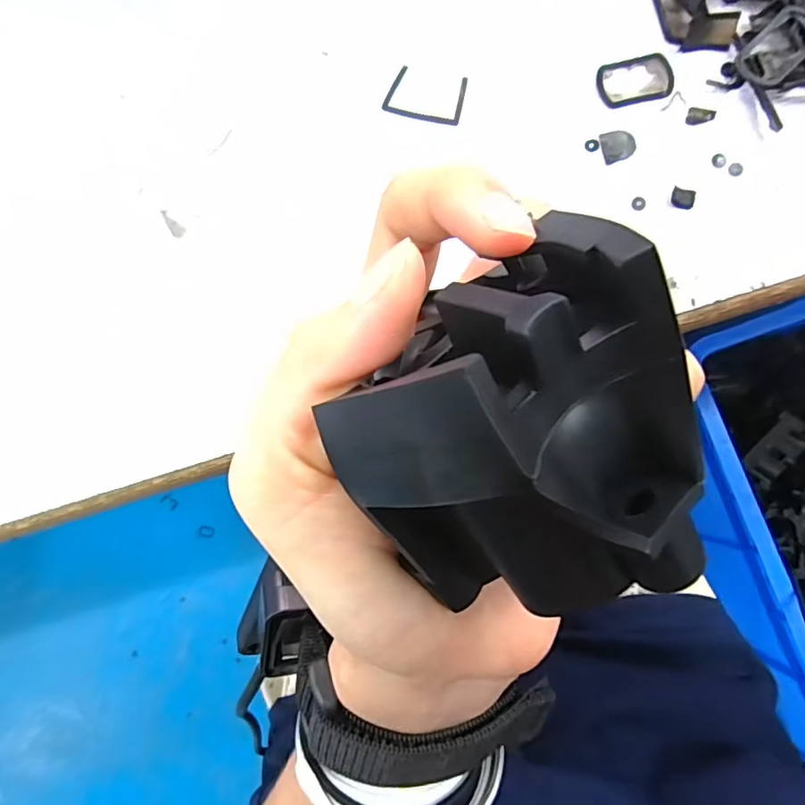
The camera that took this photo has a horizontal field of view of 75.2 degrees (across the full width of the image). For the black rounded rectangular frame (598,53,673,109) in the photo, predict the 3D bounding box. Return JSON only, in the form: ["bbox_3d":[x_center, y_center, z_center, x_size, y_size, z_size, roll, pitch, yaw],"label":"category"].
[{"bbox_3d":[0.079,-0.109,0.175,0.025,0.004,0.016,-11,83,3],"label":"black rounded rectangular frame"}]

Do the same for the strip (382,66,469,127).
[{"bbox_3d":[0.008,-0.107,0.181,0.027,0.004,0.018,16,85,6],"label":"strip"}]

